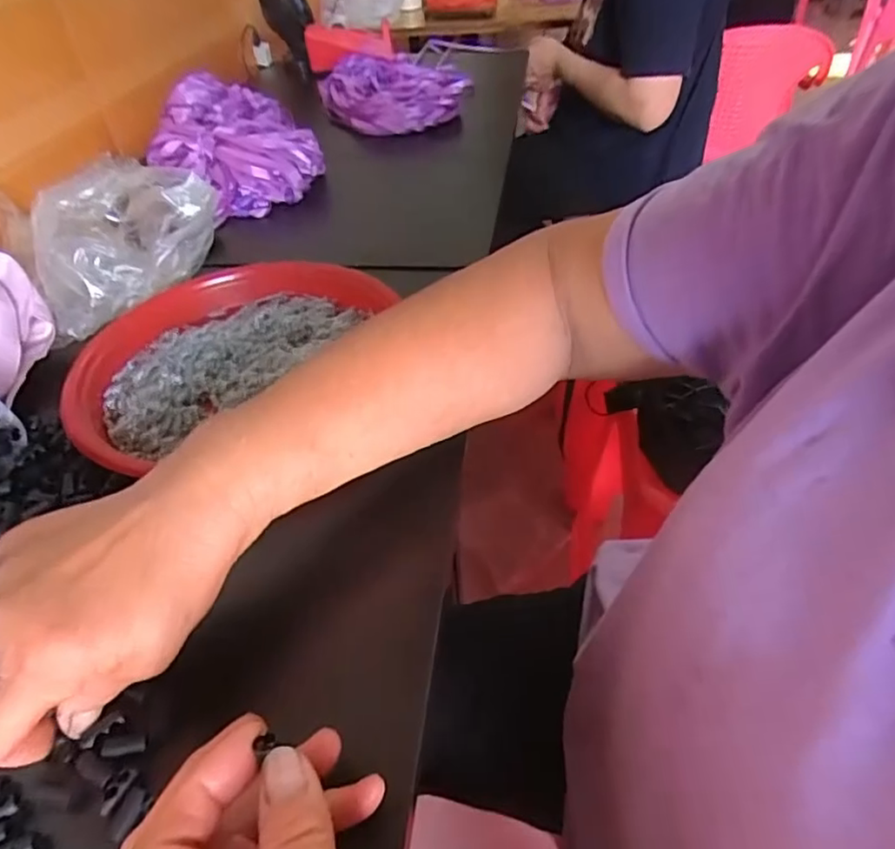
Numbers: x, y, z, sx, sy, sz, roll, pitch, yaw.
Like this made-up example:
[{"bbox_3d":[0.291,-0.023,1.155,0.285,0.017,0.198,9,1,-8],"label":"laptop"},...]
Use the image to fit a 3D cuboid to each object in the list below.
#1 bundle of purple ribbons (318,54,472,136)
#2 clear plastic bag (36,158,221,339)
[{"bbox_3d":[-0.086,-0.494,0.905,0.229,0.054,0.257,-4,44,1],"label":"bundle of purple ribbons"},{"bbox_3d":[-0.266,-0.151,0.503,0.095,0.087,0.172,4,44,9],"label":"clear plastic bag"}]

